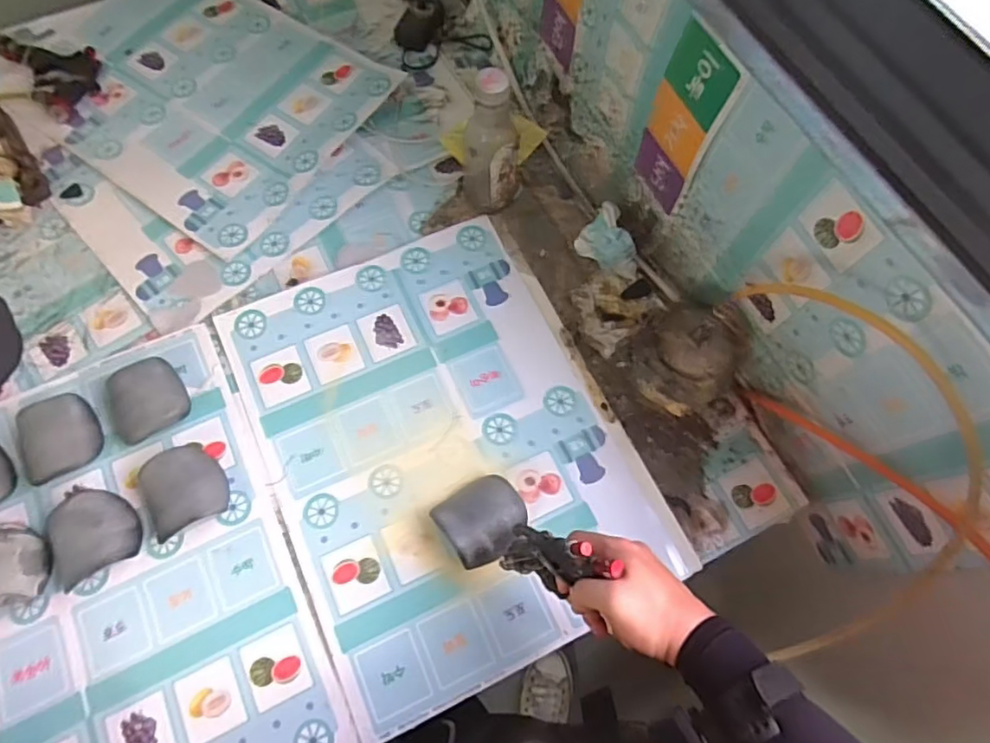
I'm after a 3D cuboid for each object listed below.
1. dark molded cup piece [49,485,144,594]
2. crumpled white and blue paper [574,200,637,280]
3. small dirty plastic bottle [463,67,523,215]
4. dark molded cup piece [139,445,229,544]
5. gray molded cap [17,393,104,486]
[{"bbox_3d":[-0.447,0.170,0.655,0.089,0.036,0.112,-31,71,-13],"label":"dark molded cup piece"},{"bbox_3d":[0.150,-0.164,0.781,0.061,0.072,0.093,-23,70,-10],"label":"crumpled white and blue paper"},{"bbox_3d":[-0.001,-0.282,0.761,0.078,0.199,0.067,1,67,-1],"label":"small dirty plastic bottle"},{"bbox_3d":[-0.351,0.131,0.669,0.085,0.039,0.091,-32,71,-13],"label":"dark molded cup piece"},{"bbox_3d":[-0.500,0.071,0.684,0.077,0.035,0.089,-28,70,-12],"label":"gray molded cap"}]

